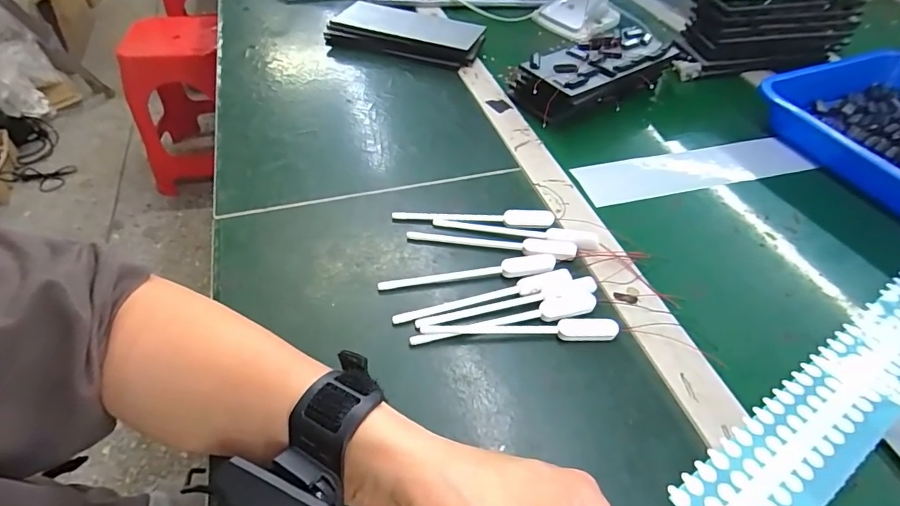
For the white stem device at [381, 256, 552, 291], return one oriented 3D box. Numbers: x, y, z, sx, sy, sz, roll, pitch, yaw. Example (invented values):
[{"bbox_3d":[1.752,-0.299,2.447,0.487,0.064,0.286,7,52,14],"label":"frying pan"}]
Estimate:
[{"bbox_3d":[0.015,0.016,0.379,0.143,0.009,0.019,-4,48,-7],"label":"white stem device"}]

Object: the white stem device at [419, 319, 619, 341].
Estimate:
[{"bbox_3d":[0.052,0.056,0.347,0.143,0.009,0.014,2,48,-2],"label":"white stem device"}]

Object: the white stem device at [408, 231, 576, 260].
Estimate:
[{"bbox_3d":[0.035,-0.008,0.400,0.144,0.007,0.020,6,48,2],"label":"white stem device"}]

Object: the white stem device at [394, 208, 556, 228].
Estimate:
[{"bbox_3d":[0.021,-0.034,0.427,0.144,0.010,0.018,6,48,2],"label":"white stem device"}]

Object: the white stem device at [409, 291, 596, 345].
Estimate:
[{"bbox_3d":[0.043,0.051,0.349,0.145,0.007,0.018,-10,49,-13],"label":"white stem device"}]

